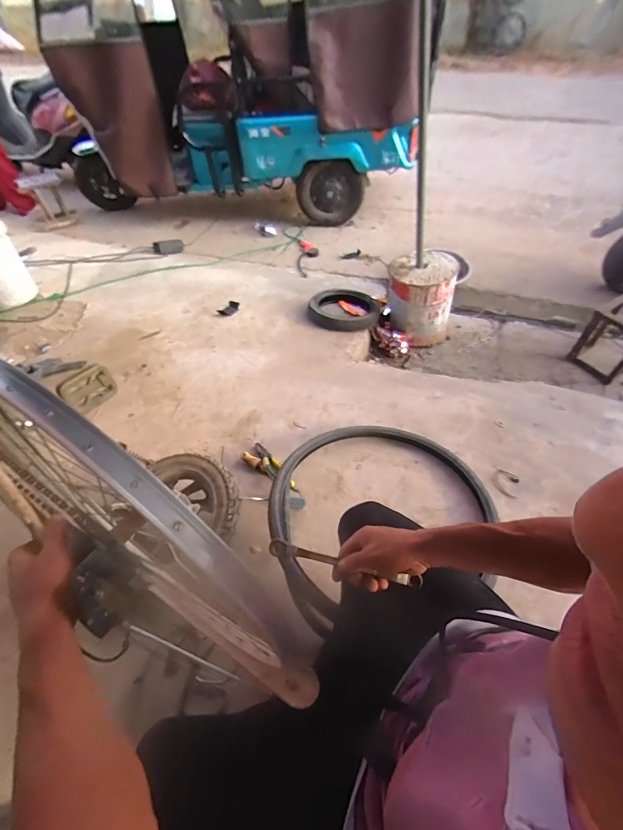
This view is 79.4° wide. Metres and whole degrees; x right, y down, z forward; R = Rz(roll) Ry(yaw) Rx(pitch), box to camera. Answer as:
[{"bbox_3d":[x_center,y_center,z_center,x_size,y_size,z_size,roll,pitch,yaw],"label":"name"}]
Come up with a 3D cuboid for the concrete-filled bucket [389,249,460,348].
[{"bbox_3d":[0.510,-0.552,1.781,0.307,0.342,0.284,16,53,16],"label":"concrete-filled bucket"}]

